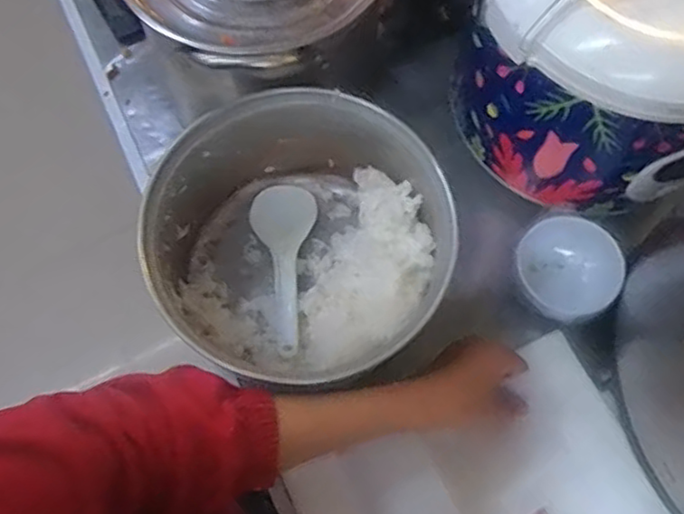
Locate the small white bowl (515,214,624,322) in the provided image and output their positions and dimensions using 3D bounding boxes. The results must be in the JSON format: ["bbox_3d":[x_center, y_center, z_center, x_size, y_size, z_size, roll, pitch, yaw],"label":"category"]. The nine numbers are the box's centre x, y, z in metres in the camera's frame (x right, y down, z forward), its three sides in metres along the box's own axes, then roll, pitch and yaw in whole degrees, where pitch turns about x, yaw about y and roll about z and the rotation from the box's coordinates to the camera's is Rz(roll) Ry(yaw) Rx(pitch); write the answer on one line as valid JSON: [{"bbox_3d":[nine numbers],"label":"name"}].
[{"bbox_3d":[0.201,0.012,0.619,0.081,0.043,0.089,-1,70,2],"label":"small white bowl"}]

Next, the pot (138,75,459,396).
[{"bbox_3d":[-0.031,-0.020,0.578,0.221,0.132,0.192,-2,70,2],"label":"pot"}]

